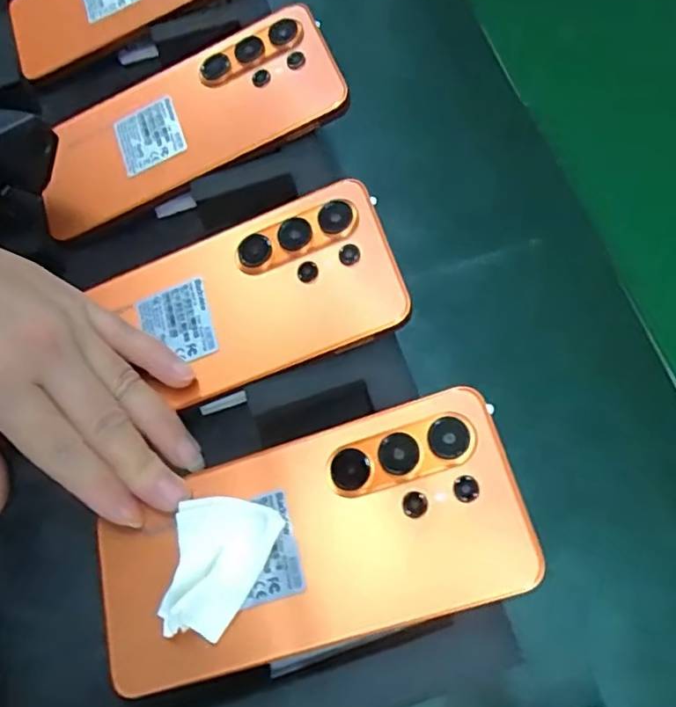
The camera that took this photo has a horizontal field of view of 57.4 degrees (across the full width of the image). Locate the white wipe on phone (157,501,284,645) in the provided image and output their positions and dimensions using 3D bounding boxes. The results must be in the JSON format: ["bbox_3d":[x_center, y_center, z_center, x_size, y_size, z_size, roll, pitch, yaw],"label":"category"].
[{"bbox_3d":[-0.049,0.080,0.237,0.036,0.011,0.054,26,71,13],"label":"white wipe on phone"}]

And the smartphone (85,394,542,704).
[{"bbox_3d":[-0.015,0.074,0.239,0.170,0.006,0.077,-22,67,8],"label":"smartphone"}]

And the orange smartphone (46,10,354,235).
[{"bbox_3d":[-0.080,-0.120,0.327,0.167,0.013,0.074,-24,68,7],"label":"orange smartphone"}]

